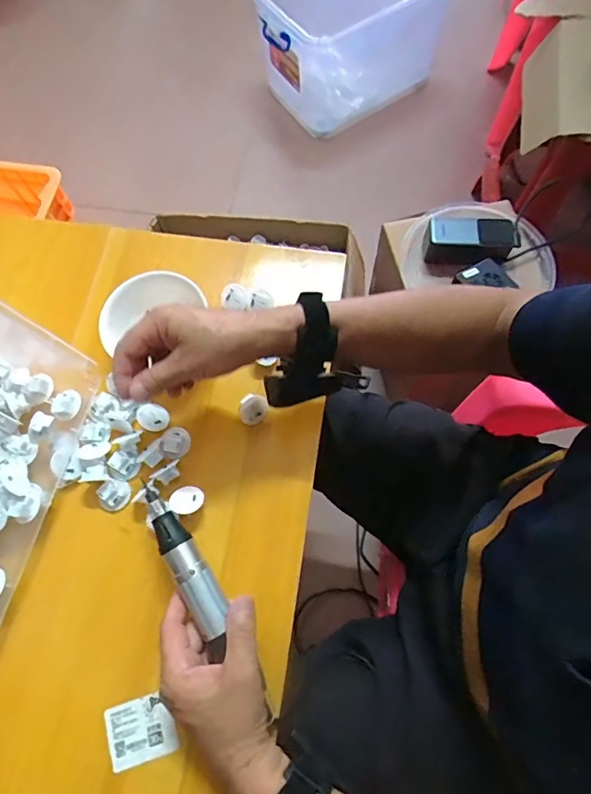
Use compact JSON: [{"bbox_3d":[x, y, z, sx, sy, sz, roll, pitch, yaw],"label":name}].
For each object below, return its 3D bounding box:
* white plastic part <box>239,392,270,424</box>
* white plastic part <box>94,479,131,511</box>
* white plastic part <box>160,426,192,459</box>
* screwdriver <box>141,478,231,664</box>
[{"bbox_3d":[-0.047,0.012,0.522,0.033,0.016,0.033,0,104,0],"label":"white plastic part"},{"bbox_3d":[-0.187,0.101,0.495,0.027,0.018,0.031,36,75,14],"label":"white plastic part"},{"bbox_3d":[-0.129,0.049,0.513,0.029,0.015,0.033,-4,70,1],"label":"white plastic part"},{"bbox_3d":[-0.095,0.148,0.424,0.032,0.024,0.152,-29,77,-8],"label":"screwdriver"}]

